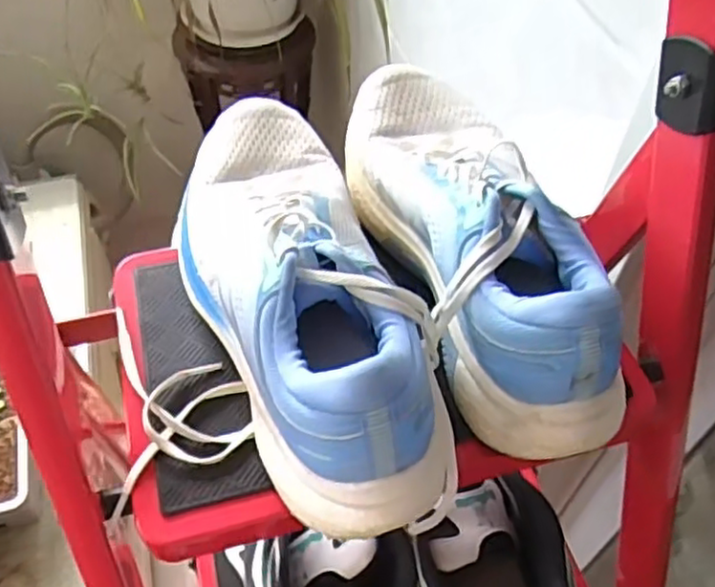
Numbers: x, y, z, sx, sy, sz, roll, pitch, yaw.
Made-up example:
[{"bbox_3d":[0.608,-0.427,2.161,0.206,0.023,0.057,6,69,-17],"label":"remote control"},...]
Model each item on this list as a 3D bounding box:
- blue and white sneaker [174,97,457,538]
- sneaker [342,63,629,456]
[{"bbox_3d":[-0.027,-0.019,0.365,0.097,0.096,0.278,-15,59,-14],"label":"blue and white sneaker"},{"bbox_3d":[0.073,-0.048,0.402,0.099,0.087,0.281,-13,58,-13],"label":"sneaker"}]

